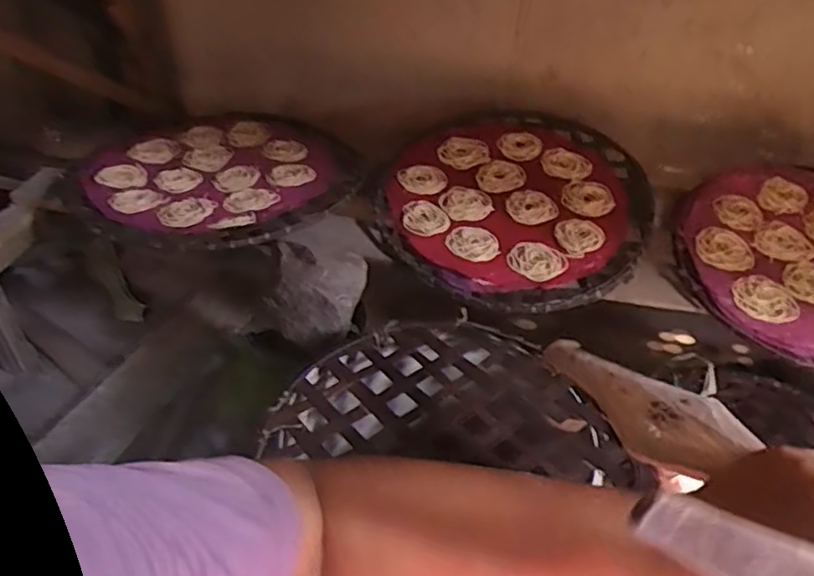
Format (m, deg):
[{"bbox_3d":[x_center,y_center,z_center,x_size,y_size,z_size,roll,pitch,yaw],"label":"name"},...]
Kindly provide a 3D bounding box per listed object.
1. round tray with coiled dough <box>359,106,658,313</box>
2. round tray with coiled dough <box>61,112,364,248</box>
[{"bbox_3d":[0.163,-0.140,0.988,0.390,0.079,0.422,0,39,0],"label":"round tray with coiled dough"},{"bbox_3d":[-0.281,-0.169,0.985,0.404,0.047,0.398,0,39,0],"label":"round tray with coiled dough"}]

